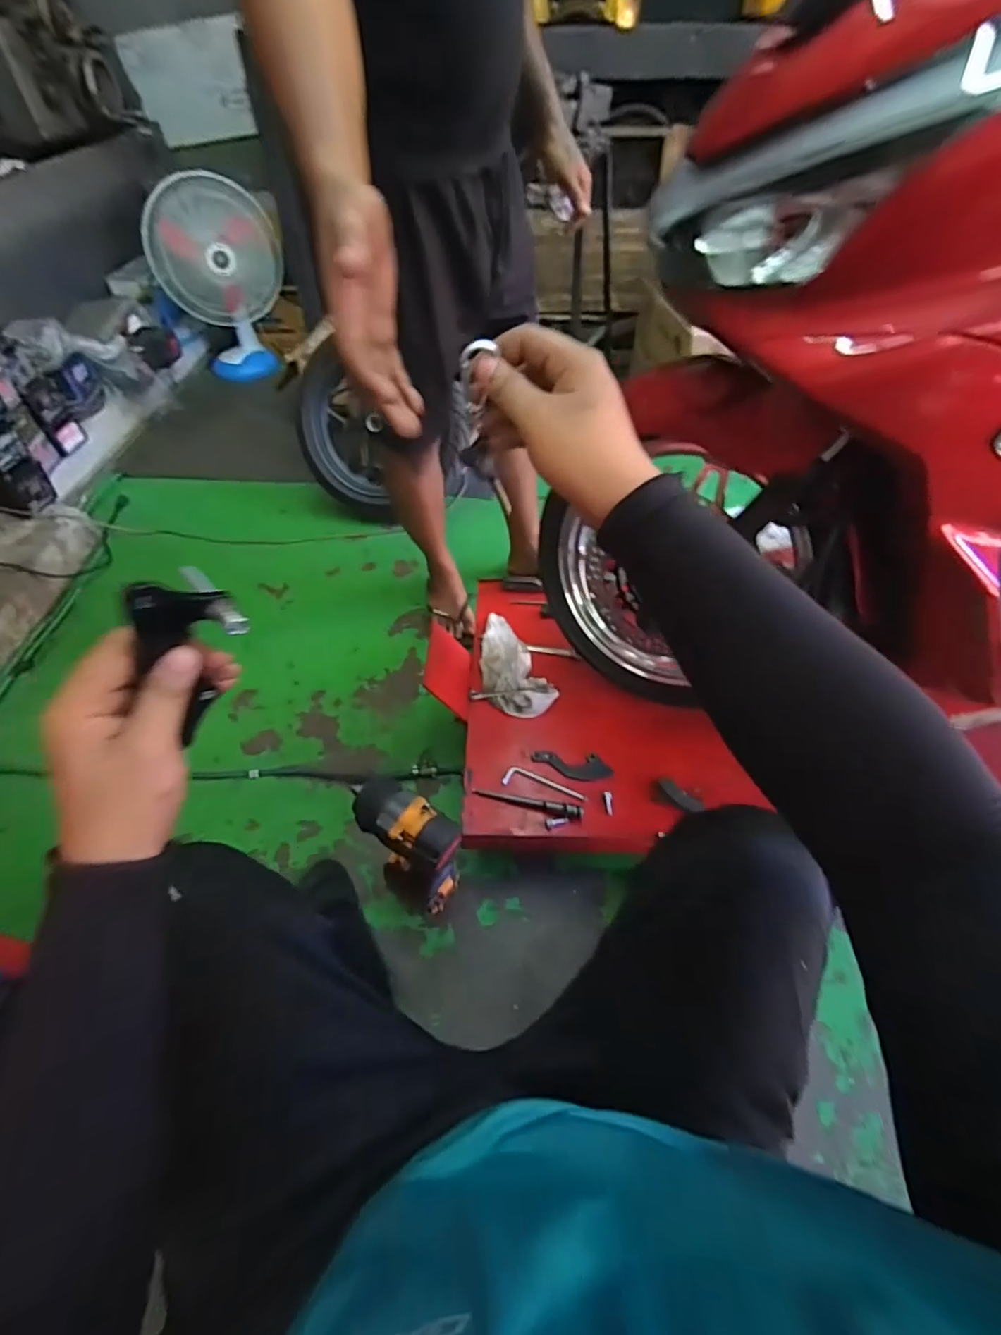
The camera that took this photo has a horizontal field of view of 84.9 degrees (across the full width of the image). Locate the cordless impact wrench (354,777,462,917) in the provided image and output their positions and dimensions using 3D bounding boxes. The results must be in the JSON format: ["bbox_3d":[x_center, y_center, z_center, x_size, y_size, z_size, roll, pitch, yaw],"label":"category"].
[{"bbox_3d":[-0.130,0.283,0.833,0.157,0.265,0.076,28,56,22],"label":"cordless impact wrench"}]

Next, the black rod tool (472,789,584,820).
[{"bbox_3d":[0.044,0.212,0.868,0.176,0.011,0.020,11,51,10],"label":"black rod tool"}]

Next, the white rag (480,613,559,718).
[{"bbox_3d":[0.008,-0.015,1.048,0.113,0.021,0.259,-19,53,-15],"label":"white rag"}]

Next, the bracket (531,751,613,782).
[{"bbox_3d":[0.119,0.165,0.918,0.130,0.010,0.047,4,50,3],"label":"bracket"}]

